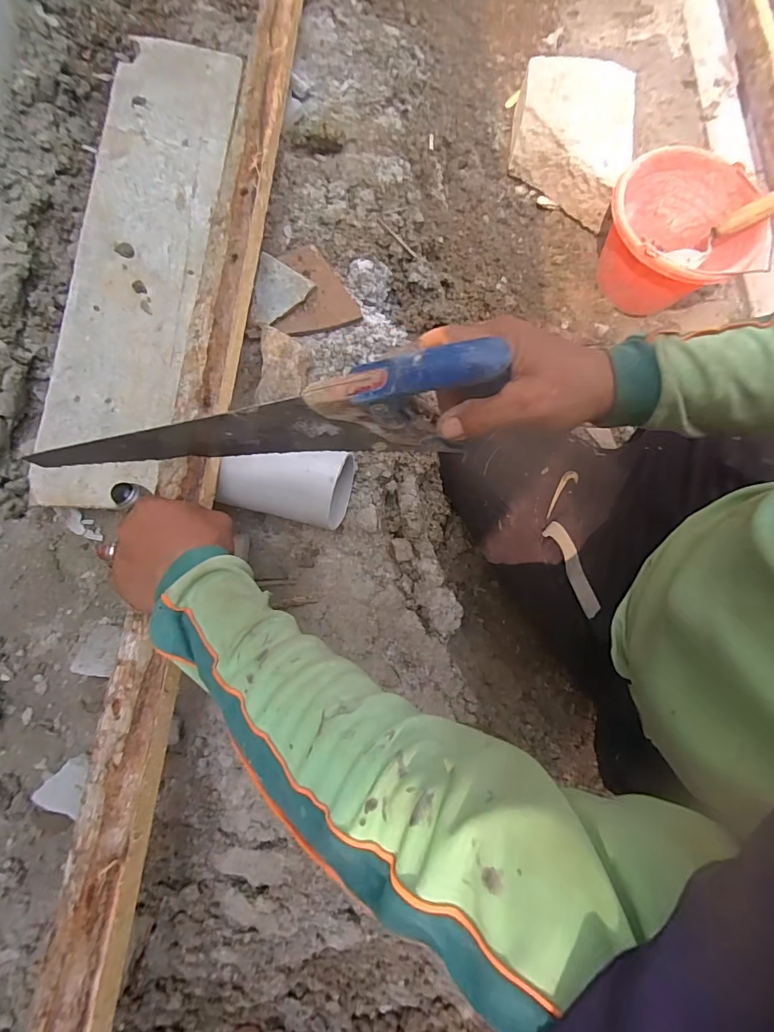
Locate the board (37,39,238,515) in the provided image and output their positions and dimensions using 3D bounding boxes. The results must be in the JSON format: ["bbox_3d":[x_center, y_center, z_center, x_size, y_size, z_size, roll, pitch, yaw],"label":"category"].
[{"bbox_3d":[-0.320,-0.341,0.589,0.162,0.030,0.667,5,79,2],"label":"board"}]

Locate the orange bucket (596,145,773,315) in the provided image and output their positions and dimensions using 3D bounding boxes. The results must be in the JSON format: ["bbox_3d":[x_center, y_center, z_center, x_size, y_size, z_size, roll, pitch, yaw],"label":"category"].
[{"bbox_3d":[0.482,-0.470,0.790,0.214,0.153,0.227,0,79,1],"label":"orange bucket"}]

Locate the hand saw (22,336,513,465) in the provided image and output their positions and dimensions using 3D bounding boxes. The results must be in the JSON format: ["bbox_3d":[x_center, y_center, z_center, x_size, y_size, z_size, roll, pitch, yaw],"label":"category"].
[{"bbox_3d":[-0.108,-0.071,0.404,0.424,0.113,0.028,-5,78,22],"label":"hand saw"}]

